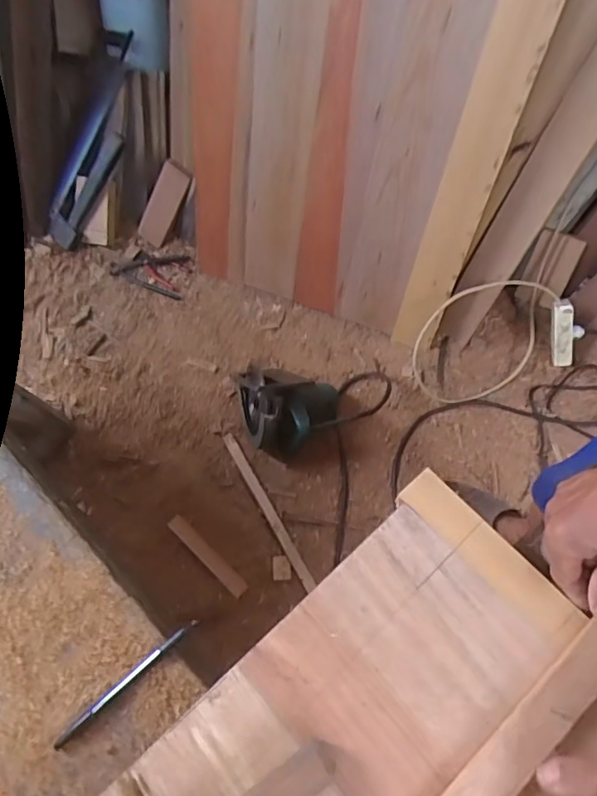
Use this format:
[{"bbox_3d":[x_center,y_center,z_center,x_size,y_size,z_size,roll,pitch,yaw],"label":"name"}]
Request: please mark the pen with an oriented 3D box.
[{"bbox_3d":[-0.157,0.259,0.485,0.154,0.007,0.011,-39,68,-14],"label":"pen"}]

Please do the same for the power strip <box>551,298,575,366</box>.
[{"bbox_3d":[0.630,-0.155,1.262,0.045,0.162,0.028,-12,20,-2],"label":"power strip"}]

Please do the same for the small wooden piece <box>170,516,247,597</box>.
[{"bbox_3d":[-0.192,0.330,1.107,0.219,0.012,0.032,40,71,17],"label":"small wooden piece"}]

